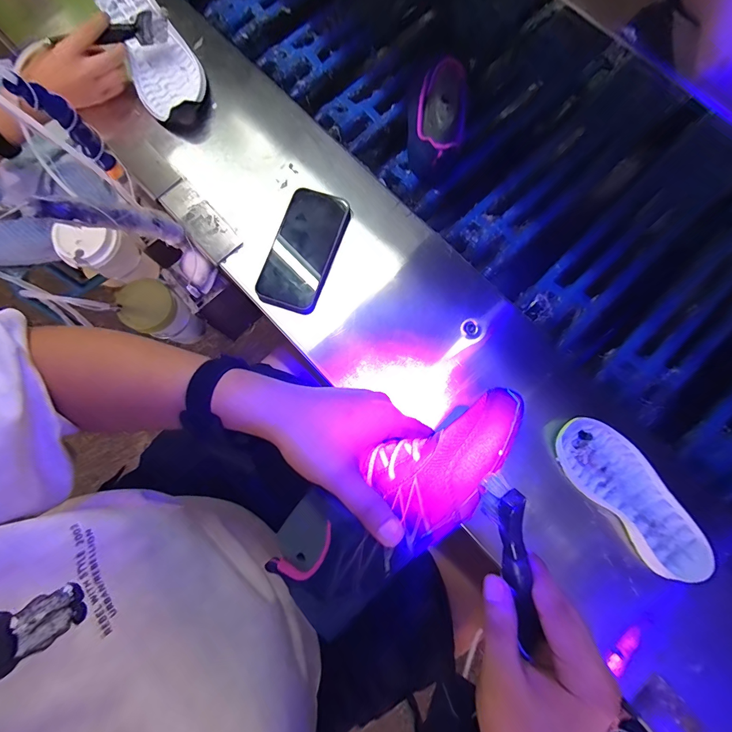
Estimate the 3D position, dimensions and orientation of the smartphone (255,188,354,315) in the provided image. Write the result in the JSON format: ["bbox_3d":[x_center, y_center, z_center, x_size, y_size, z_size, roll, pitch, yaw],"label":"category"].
[{"bbox_3d":[-0.081,-0.152,0.474,0.080,0.015,0.161,18,78,4],"label":"smartphone"}]

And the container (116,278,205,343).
[{"bbox_3d":[-0.307,-0.075,0.545,0.070,0.115,0.069,0,82,2],"label":"container"}]

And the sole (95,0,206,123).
[{"bbox_3d":[-0.315,-0.472,0.526,0.098,0.044,0.266,-28,79,-6],"label":"sole"}]

